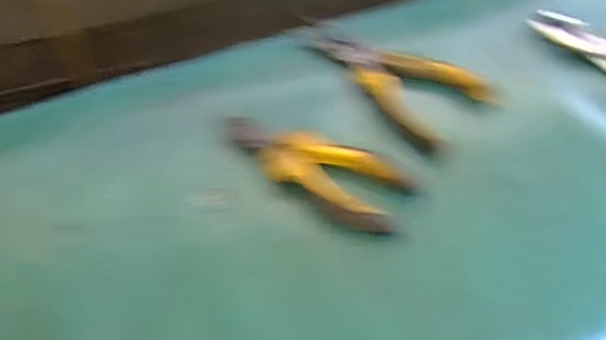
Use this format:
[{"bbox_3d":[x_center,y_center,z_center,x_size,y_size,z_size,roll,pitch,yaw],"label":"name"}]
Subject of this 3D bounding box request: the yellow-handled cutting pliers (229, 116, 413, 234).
[{"bbox_3d":[0.010,-0.004,0.431,0.139,0.013,0.054,28,63,11],"label":"yellow-handled cutting pliers"}]

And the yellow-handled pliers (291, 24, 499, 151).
[{"bbox_3d":[0.069,-0.085,0.483,0.077,0.021,0.159,-38,71,-21],"label":"yellow-handled pliers"}]

